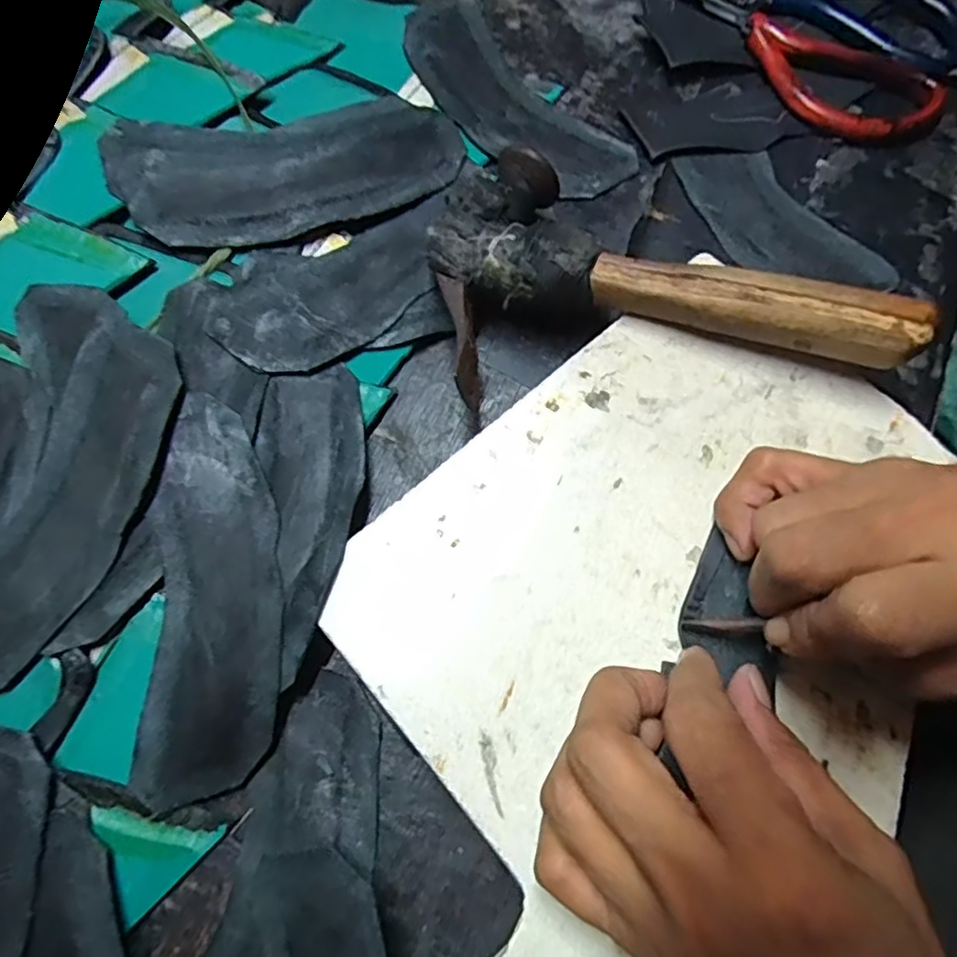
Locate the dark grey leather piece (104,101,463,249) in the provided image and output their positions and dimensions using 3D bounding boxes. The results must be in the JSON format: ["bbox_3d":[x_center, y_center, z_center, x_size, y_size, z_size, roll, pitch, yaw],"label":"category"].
[{"bbox_3d":[-0.084,-0.144,0.291,0.156,0.009,0.069,-16,74,-12],"label":"dark grey leather piece"}]

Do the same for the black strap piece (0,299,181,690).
[{"bbox_3d":[-0.156,0.008,0.236,0.055,0.008,0.150,19,73,8],"label":"black strap piece"}]

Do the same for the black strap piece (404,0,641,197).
[{"bbox_3d":[0.014,-0.196,0.324,0.057,0.004,0.144,-37,78,-12],"label":"black strap piece"}]

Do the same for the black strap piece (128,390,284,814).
[{"bbox_3d":[-0.096,0.041,0.239,0.050,0.021,0.143,-2,71,1],"label":"black strap piece"}]

